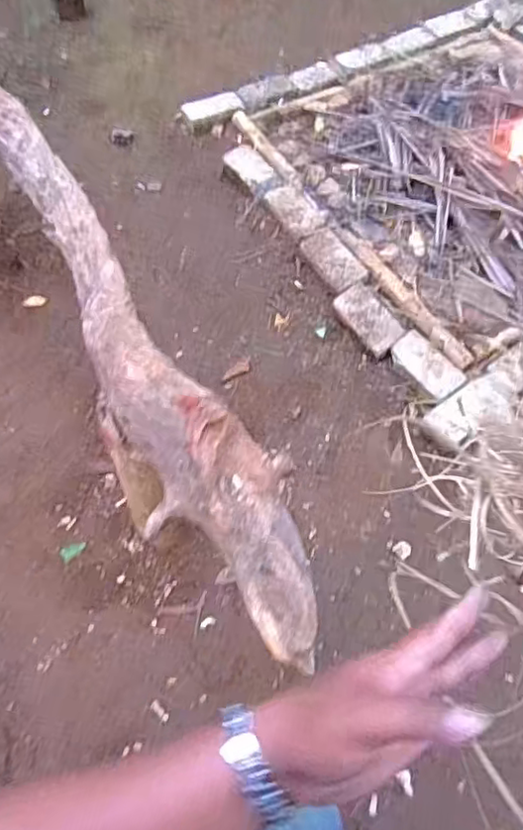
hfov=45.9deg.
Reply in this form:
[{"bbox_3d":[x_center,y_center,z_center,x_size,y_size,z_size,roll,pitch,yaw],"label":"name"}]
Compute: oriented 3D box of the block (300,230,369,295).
[{"bbox_3d":[0.212,-0.450,1.839,0.116,0.055,0.223,-28,63,-17],"label":"block"}]

